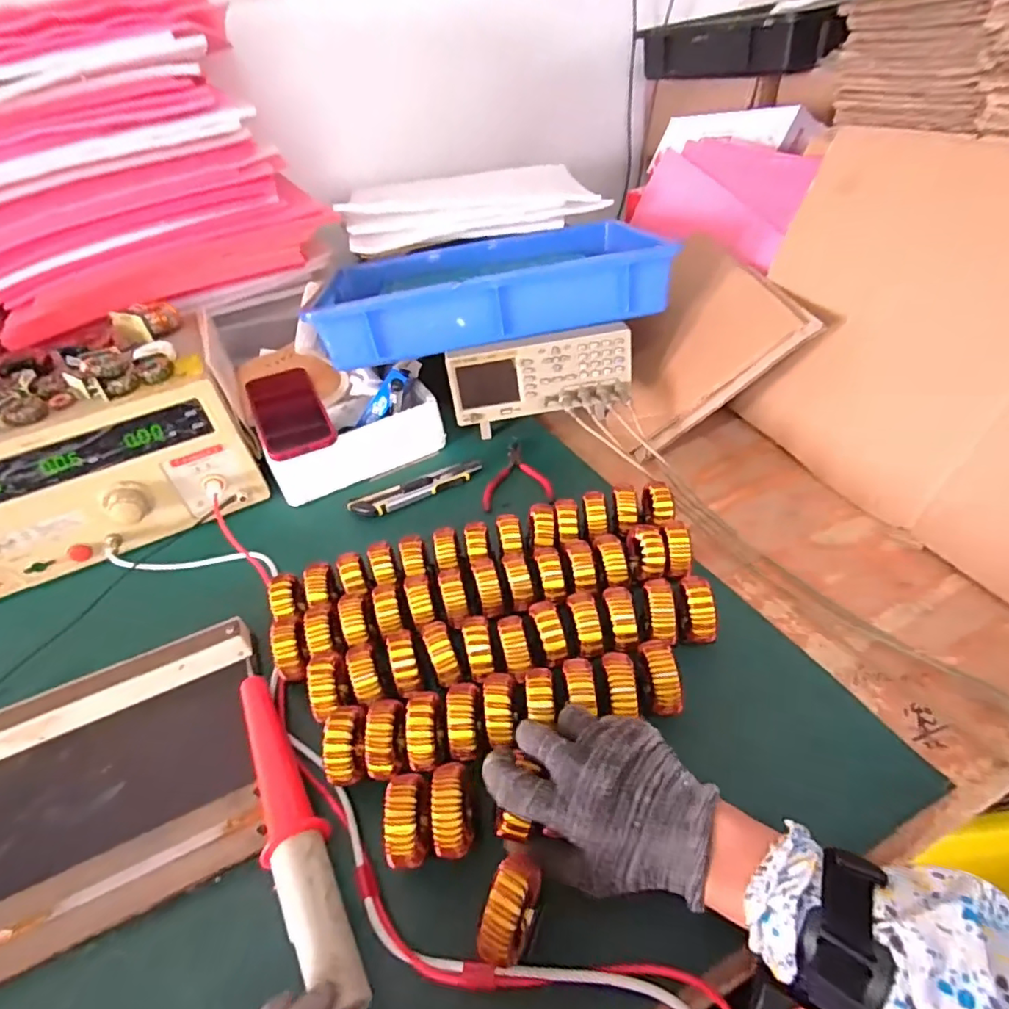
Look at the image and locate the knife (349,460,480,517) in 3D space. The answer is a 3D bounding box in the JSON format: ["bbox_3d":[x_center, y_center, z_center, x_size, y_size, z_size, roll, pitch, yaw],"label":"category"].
[{"bbox_3d":[-0.101,-0.020,0.656,0.161,0.014,0.033,-22,42,-17],"label":"knife"}]

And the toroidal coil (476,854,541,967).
[{"bbox_3d":[0.004,0.229,0.310,0.021,0.047,0.047,11,44,21],"label":"toroidal coil"}]

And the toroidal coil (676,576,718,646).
[{"bbox_3d":[0.154,0.089,0.451,0.027,0.053,0.044,-1,41,8],"label":"toroidal coil"}]

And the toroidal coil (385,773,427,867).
[{"bbox_3d":[-0.059,0.204,0.354,0.023,0.047,0.047,-6,40,2],"label":"toroidal coil"}]

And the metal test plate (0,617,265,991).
[{"bbox_3d":[-0.331,0.219,0.401,0.298,0.034,0.196,-21,42,-15],"label":"metal test plate"}]

